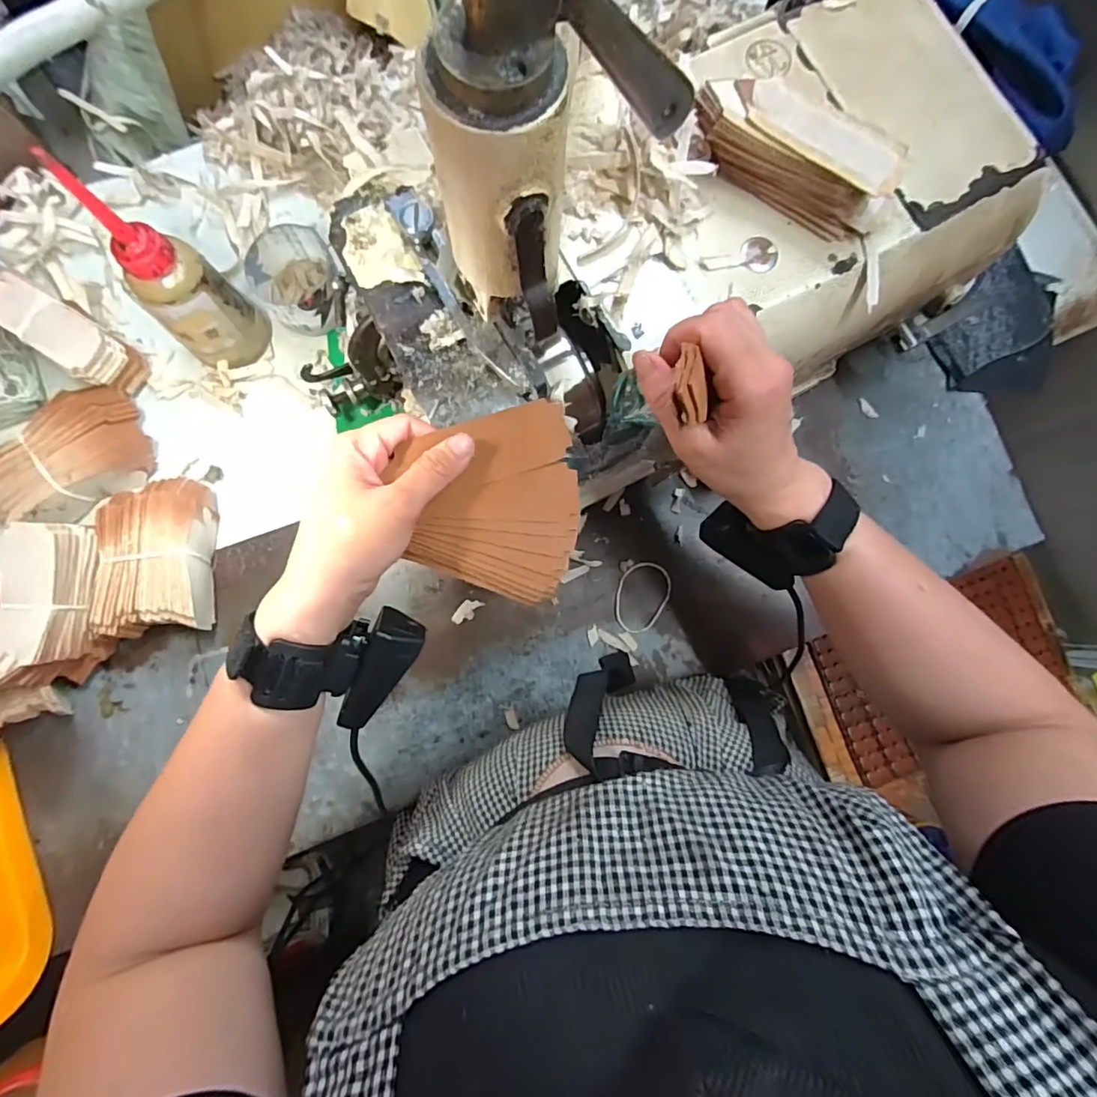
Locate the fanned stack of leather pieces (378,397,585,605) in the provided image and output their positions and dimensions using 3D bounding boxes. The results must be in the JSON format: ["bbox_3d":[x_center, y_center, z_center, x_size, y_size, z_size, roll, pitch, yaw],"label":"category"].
[{"bbox_3d":[-0.031,-0.024,0.297,0.097,0.018,0.108,-10,89,-3],"label":"fanned stack of leather pieces"}]

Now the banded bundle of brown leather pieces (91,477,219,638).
[{"bbox_3d":[-0.307,0.007,0.413,0.079,0.040,0.121,-10,85,-3],"label":"banded bundle of brown leather pieces"}]

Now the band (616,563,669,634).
[{"bbox_3d":[0.080,0.042,0.452,0.045,0.004,0.062,32,84,1],"label":"band"}]

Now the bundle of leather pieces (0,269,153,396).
[{"bbox_3d":[-0.388,-0.172,0.420,0.113,0.055,0.045,33,84,1],"label":"bundle of leather pieces"}]

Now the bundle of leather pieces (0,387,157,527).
[{"bbox_3d":[-0.380,-0.071,0.419,0.117,0.036,0.074,-37,87,-5],"label":"bundle of leather pieces"}]

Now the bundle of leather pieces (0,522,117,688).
[{"bbox_3d":[-0.365,0.041,0.378,0.045,0.047,0.115,-1,86,3],"label":"bundle of leather pieces"}]

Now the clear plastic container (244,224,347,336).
[{"bbox_3d":[-0.211,-0.223,0.444,0.068,0.043,0.078,-24,86,-4],"label":"clear plastic container"}]

